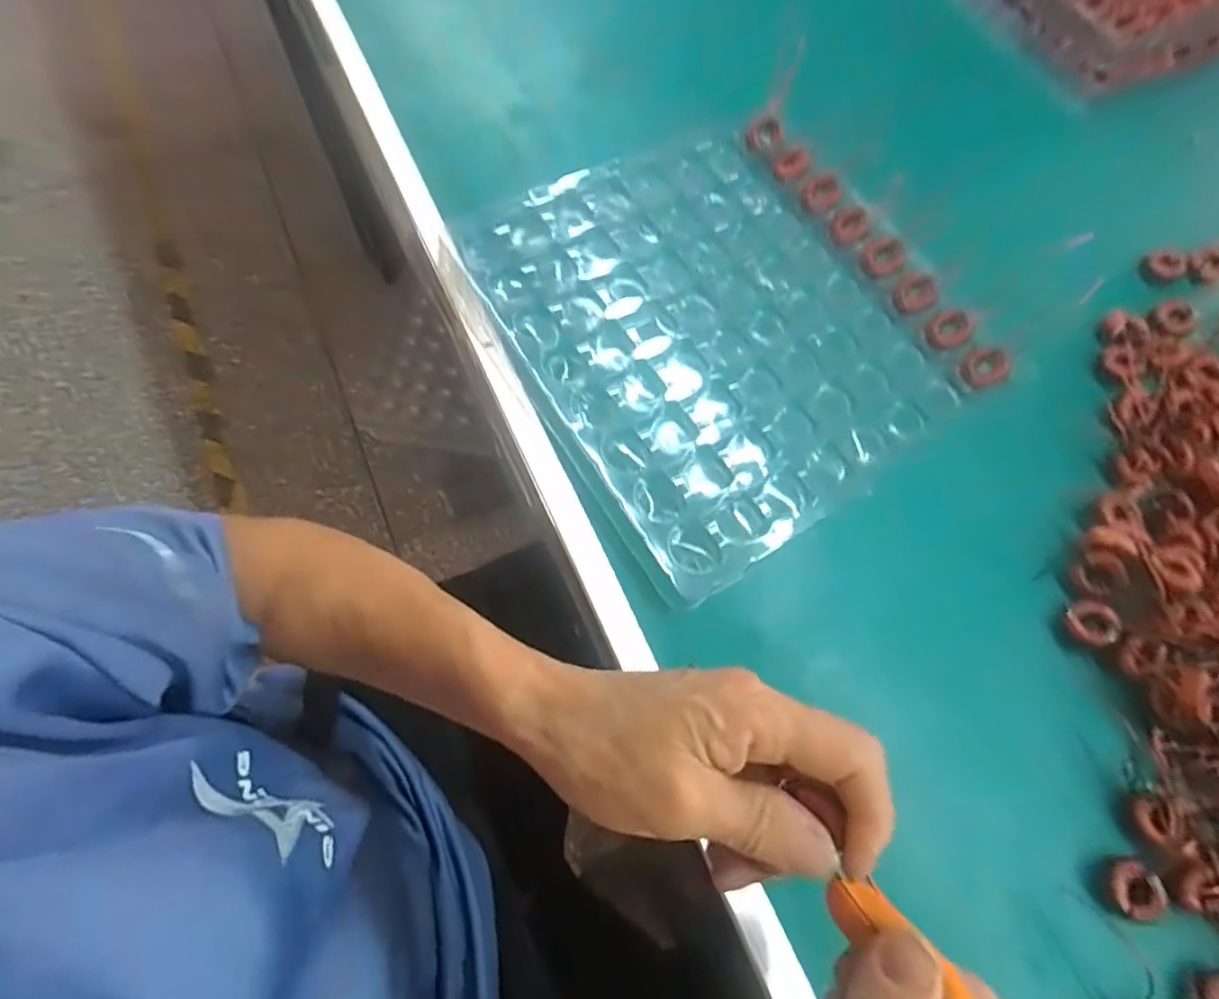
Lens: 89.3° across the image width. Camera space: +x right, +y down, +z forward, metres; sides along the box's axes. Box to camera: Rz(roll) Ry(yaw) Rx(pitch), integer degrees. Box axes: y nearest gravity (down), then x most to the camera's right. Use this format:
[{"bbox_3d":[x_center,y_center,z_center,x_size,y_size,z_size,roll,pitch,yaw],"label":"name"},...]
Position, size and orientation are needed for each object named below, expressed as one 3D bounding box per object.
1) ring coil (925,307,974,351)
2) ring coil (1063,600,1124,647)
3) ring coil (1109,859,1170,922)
[{"bbox_3d":[0.227,-0.114,0.411,0.031,0.009,0.024,-42,78,-17],"label":"ring coil"},{"bbox_3d":[0.273,0.070,0.349,0.024,0.006,0.025,-12,68,32],"label":"ring coil"},{"bbox_3d":[0.255,0.189,0.298,0.025,0.006,0.025,38,71,9],"label":"ring coil"}]

